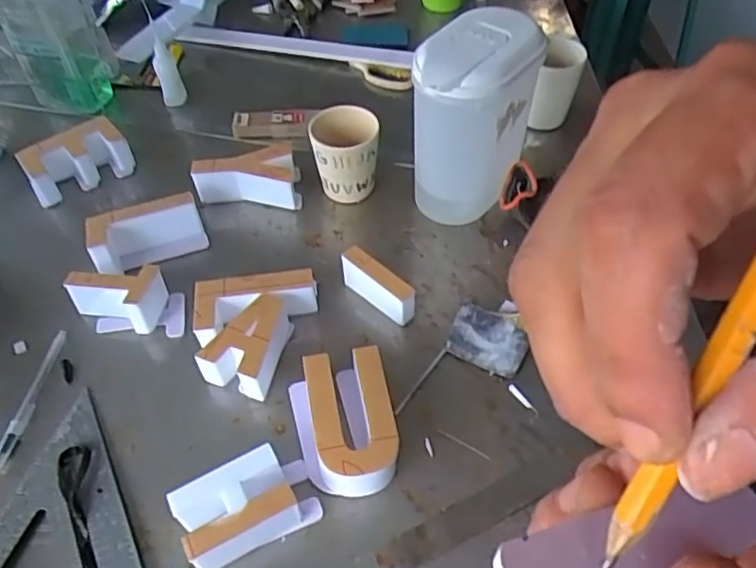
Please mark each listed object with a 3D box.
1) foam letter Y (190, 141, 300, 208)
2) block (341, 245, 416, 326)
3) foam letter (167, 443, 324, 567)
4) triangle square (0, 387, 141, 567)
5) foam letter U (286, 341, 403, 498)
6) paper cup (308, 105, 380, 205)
[{"bbox_3d":[-0.148,-0.118,0.709,0.114,0.055,0.062,-8,51,-3],"label":"foam letter Y"},{"bbox_3d":[0.000,0.003,0.609,0.085,0.046,0.022,36,61,28],"label":"block"},{"bbox_3d":[-0.099,0.166,0.477,0.098,0.048,0.057,-23,53,-15],"label":"foam letter"},{"bbox_3d":[-0.254,0.198,0.478,0.123,0.015,0.227,-23,53,-15],"label":"triangle square"},{"bbox_3d":[-0.029,0.112,0.517,0.081,0.050,0.116,-10,51,-5],"label":"foam letter U"},{"bbox_3d":[-0.034,-0.137,0.700,0.070,0.094,0.069,-1,51,2],"label":"paper cup"}]

